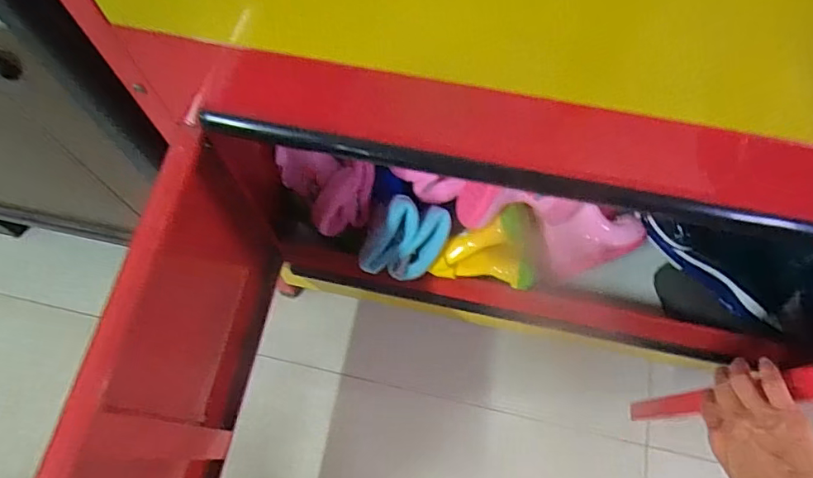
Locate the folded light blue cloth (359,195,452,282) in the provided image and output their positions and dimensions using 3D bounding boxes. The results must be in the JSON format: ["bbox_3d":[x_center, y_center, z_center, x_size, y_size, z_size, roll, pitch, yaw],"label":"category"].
[{"bbox_3d":[-0.002,0.000,0.765,0.109,0.047,0.117,14,101,-13],"label":"folded light blue cloth"}]

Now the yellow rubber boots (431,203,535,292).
[{"bbox_3d":[0.120,0.015,0.768,0.160,0.088,0.099,-2,66,-3],"label":"yellow rubber boots"}]

